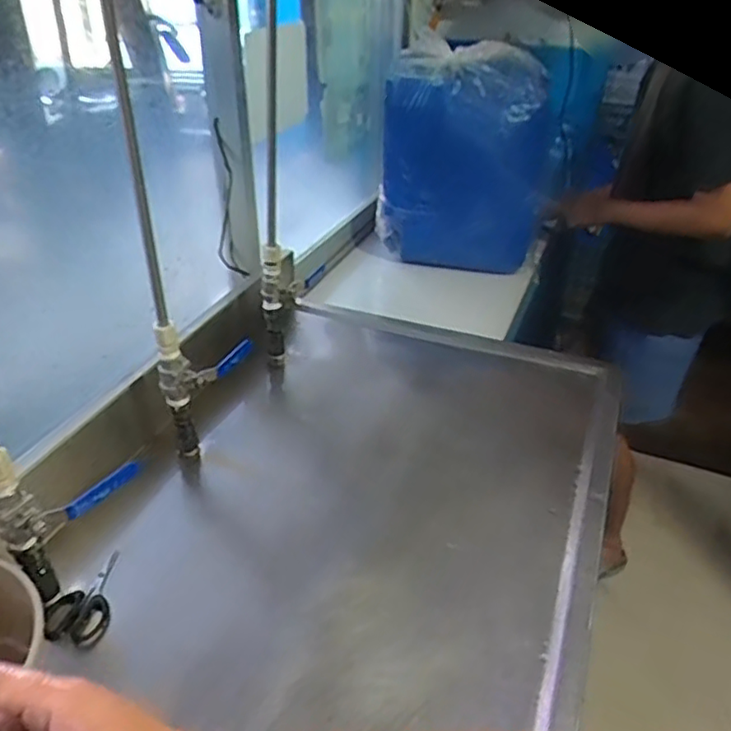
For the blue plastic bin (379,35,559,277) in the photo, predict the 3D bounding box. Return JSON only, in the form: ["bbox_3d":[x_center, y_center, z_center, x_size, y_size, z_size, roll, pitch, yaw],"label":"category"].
[{"bbox_3d":[0.202,-0.403,1.296,0.320,0.413,0.169,20,39,27],"label":"blue plastic bin"}]

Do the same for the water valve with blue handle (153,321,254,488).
[{"bbox_3d":[-0.202,0.038,0.829,0.114,0.238,0.074,-8,35,-11],"label":"water valve with blue handle"}]

